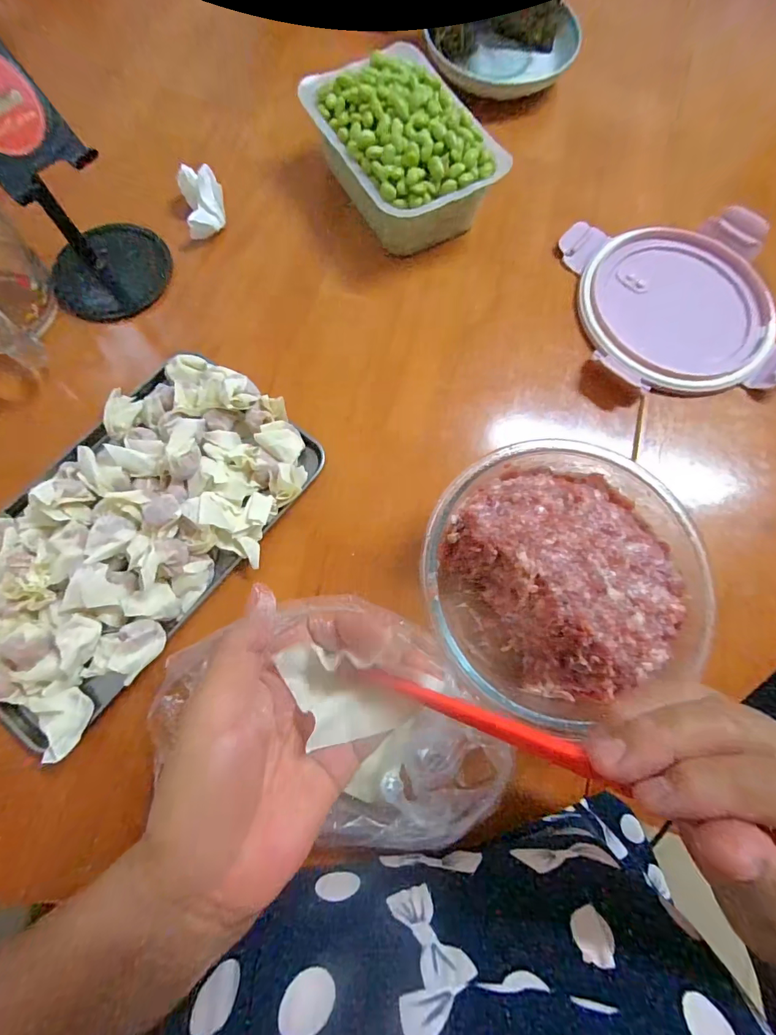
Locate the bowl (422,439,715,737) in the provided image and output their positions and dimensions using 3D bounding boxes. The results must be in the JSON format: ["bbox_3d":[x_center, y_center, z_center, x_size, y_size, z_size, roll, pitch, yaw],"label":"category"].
[{"bbox_3d":[0.105,0.038,0.273,0.155,0.072,0.156,0,74,-1],"label":"bowl"}]

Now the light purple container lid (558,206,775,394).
[{"bbox_3d":[0.243,-0.182,0.360,0.157,0.020,0.164,-4,74,-2],"label":"light purple container lid"}]

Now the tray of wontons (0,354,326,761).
[{"bbox_3d":[-0.180,0.007,0.292,0.153,0.034,0.265,40,77,10],"label":"tray of wontons"}]

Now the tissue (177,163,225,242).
[{"bbox_3d":[-0.157,-0.268,0.369,0.033,0.024,0.056,-16,74,-5],"label":"tissue"}]

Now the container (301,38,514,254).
[{"bbox_3d":[0.014,-0.302,0.361,0.120,0.067,0.168,-25,75,-8],"label":"container"}]

